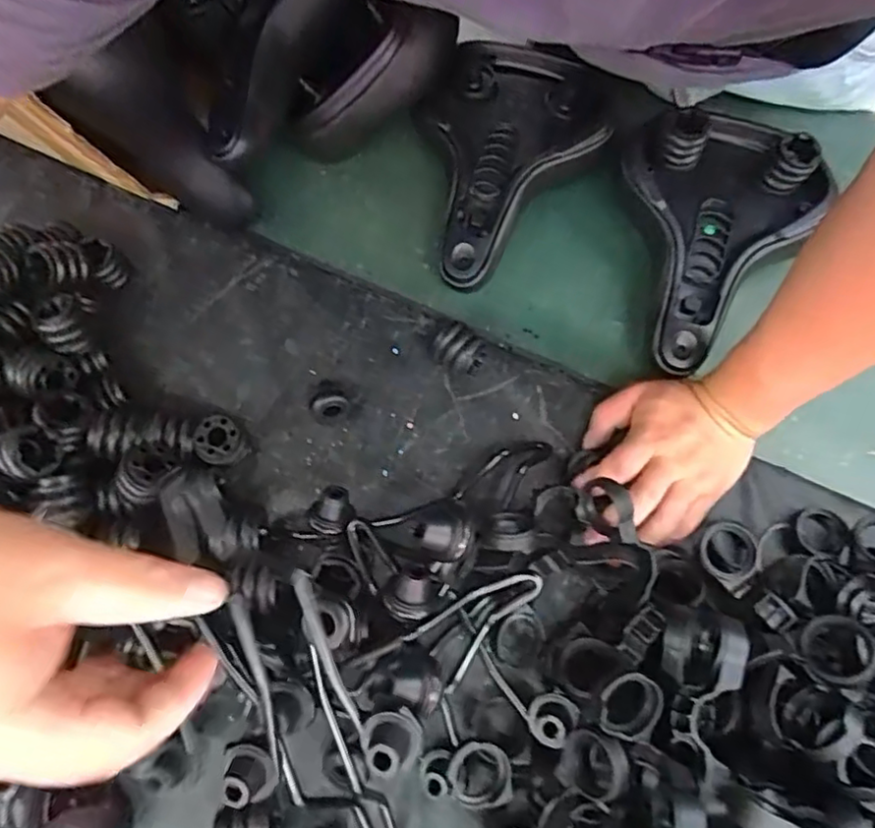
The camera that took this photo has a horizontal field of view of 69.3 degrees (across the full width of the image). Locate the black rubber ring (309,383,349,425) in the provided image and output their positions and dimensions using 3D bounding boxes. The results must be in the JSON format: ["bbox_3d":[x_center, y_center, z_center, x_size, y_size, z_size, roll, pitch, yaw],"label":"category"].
[{"bbox_3d":[-0.088,-0.012,0.518,0.028,0.029,0.034,19,73,6],"label":"black rubber ring"}]

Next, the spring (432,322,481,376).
[{"bbox_3d":[0.016,-0.050,0.531,0.038,0.038,0.033,42,76,13],"label":"spring"}]

